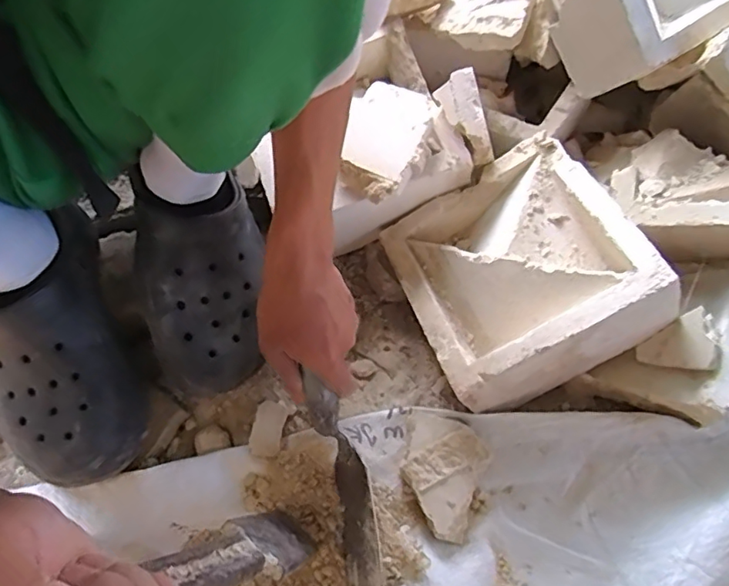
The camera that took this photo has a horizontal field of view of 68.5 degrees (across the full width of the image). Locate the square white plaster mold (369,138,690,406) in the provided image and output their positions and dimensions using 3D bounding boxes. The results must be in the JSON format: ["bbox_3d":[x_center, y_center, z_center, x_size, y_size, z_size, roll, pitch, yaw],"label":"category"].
[{"bbox_3d":[0.146,-0.020,0.512,0.198,0.079,0.210,-32,57,13],"label":"square white plaster mold"}]

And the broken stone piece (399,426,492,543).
[{"bbox_3d":[0.081,0.166,0.471,0.077,0.020,0.072,-28,66,-16],"label":"broken stone piece"}]

